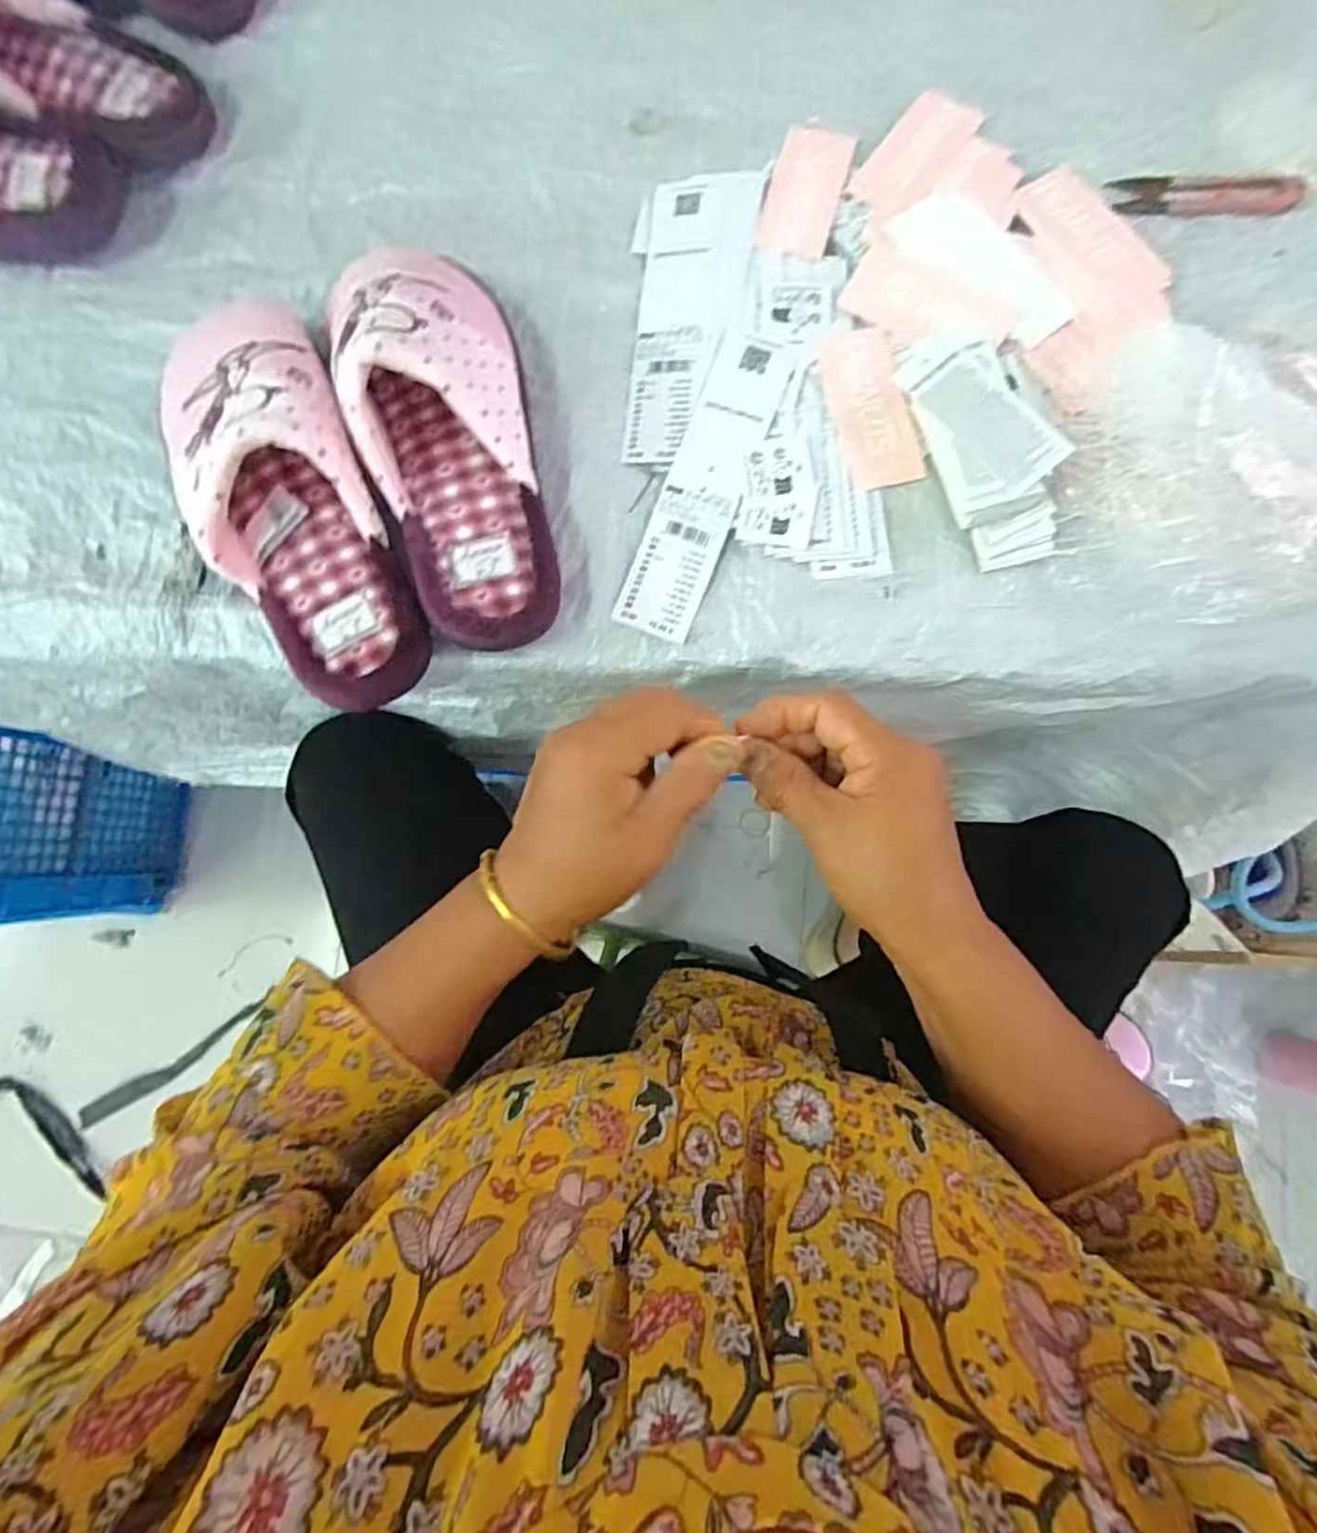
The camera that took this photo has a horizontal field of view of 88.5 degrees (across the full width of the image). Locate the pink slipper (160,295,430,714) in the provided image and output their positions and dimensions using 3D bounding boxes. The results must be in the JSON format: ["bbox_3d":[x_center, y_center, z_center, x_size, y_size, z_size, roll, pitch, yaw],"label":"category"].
[{"bbox_3d":[-0.199,-0.142,0.364,0.097,0.075,0.234,-27,83,-2],"label":"pink slipper"}]

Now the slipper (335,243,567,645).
[{"bbox_3d":[-0.112,-0.175,0.361,0.091,0.081,0.223,-16,83,0],"label":"slipper"}]

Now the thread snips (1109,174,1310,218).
[{"bbox_3d":[0.327,-0.344,0.403,0.101,0.012,0.028,4,83,2],"label":"thread snips"}]

